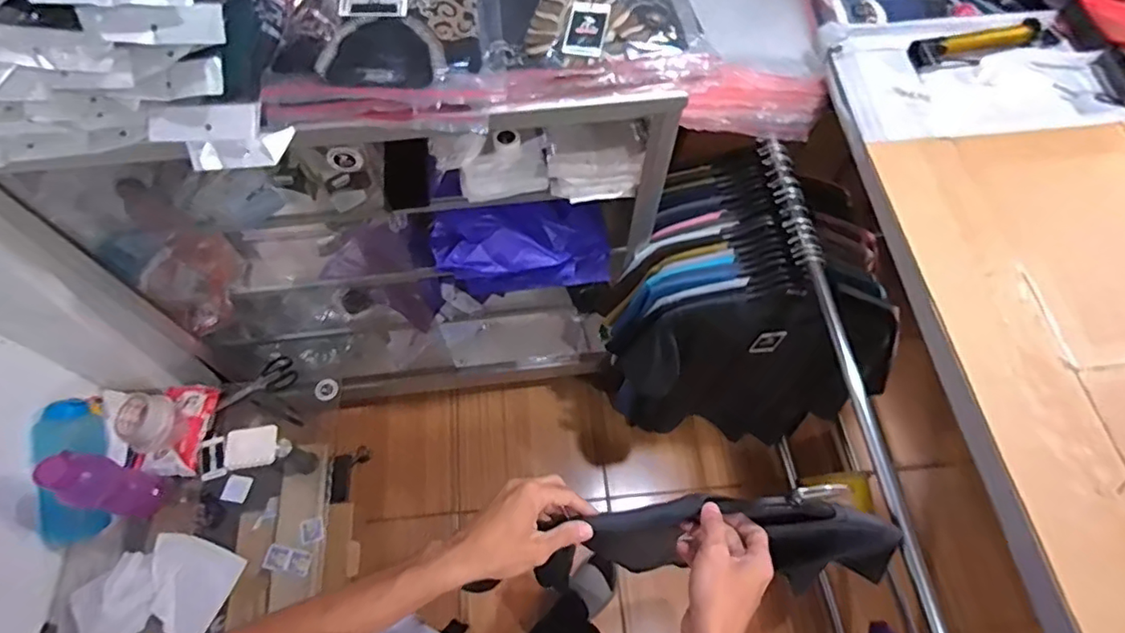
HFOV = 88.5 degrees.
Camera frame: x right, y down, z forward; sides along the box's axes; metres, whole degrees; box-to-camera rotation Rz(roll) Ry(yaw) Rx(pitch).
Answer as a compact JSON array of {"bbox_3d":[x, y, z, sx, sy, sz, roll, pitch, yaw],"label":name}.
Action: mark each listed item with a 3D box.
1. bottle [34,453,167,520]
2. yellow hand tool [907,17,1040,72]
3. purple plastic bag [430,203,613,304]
[{"bbox_3d":[-0.836,0.319,1.071,0.061,0.292,0.085,9,64,4],"label":"bottle"},{"bbox_3d":[0.632,-0.421,0.889,0.198,0.031,0.052,-13,65,-7],"label":"yellow hand tool"},{"bbox_3d":[-0.073,-0.138,1.117,0.332,0.233,0.131,-10,65,-6],"label":"purple plastic bag"}]

